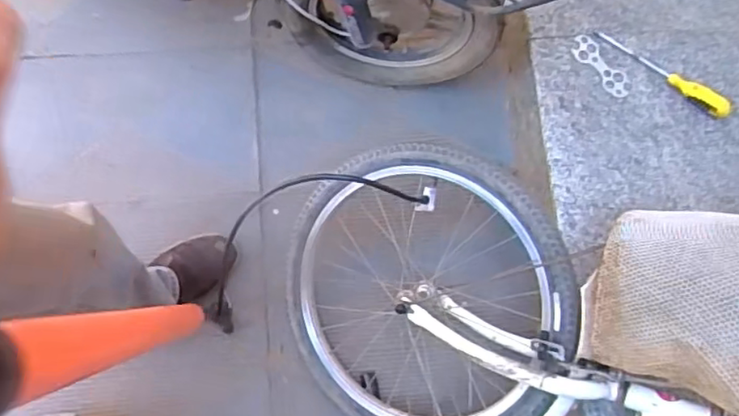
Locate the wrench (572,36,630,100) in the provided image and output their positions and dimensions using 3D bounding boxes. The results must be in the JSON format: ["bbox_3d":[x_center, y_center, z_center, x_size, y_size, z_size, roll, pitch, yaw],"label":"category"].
[{"bbox_3d":[0.371,-0.227,1.009,0.039,0.006,0.119,-38,80,-9],"label":"wrench"}]

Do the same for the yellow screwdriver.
[{"bbox_3d":[0.463,-0.217,0.990,0.232,0.028,0.025,38,79,7],"label":"yellow screwdriver"}]

